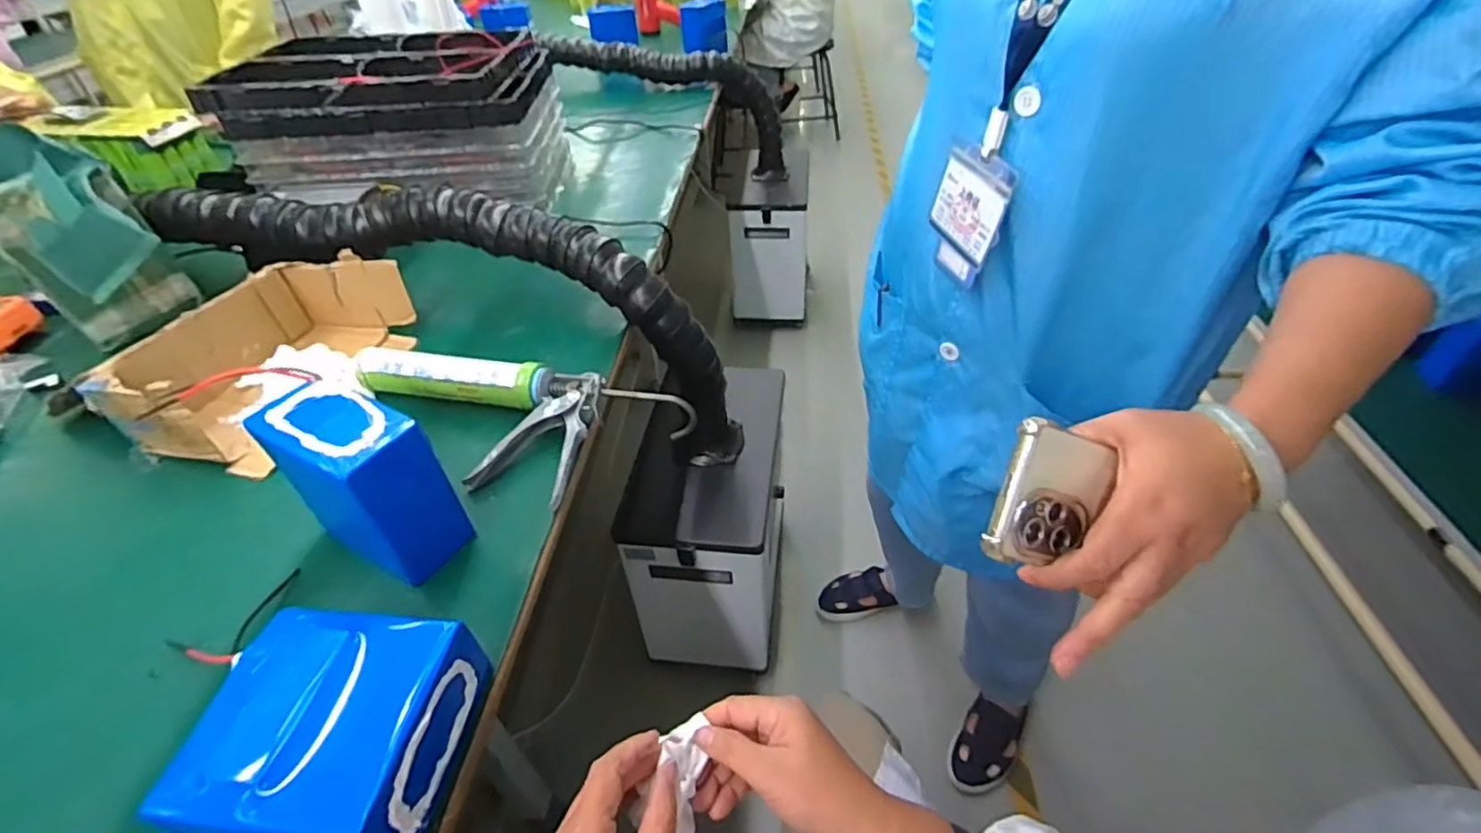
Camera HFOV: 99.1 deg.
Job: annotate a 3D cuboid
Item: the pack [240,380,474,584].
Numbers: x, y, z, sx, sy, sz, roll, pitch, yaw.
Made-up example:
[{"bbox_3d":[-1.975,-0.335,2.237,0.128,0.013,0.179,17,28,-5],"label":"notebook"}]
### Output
[{"bbox_3d":[-0.337,0.055,0.566,0.141,0.136,0.074,19,46,22],"label":"pack"}]

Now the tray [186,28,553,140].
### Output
[{"bbox_3d":[-0.617,-0.599,1.127,0.508,0.082,0.344,-1,42,1],"label":"tray"}]

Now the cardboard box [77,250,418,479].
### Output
[{"bbox_3d":[-0.578,-0.078,0.782,0.185,0.104,0.297,11,44,15],"label":"cardboard box"}]

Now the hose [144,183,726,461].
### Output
[{"bbox_3d":[-0.396,-0.173,0.931,0.931,0.326,0.108,19,42,-9],"label":"hose"}]

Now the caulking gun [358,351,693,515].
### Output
[{"bbox_3d":[-0.274,0.001,0.706,0.418,0.054,0.161,11,44,15],"label":"caulking gun"}]

